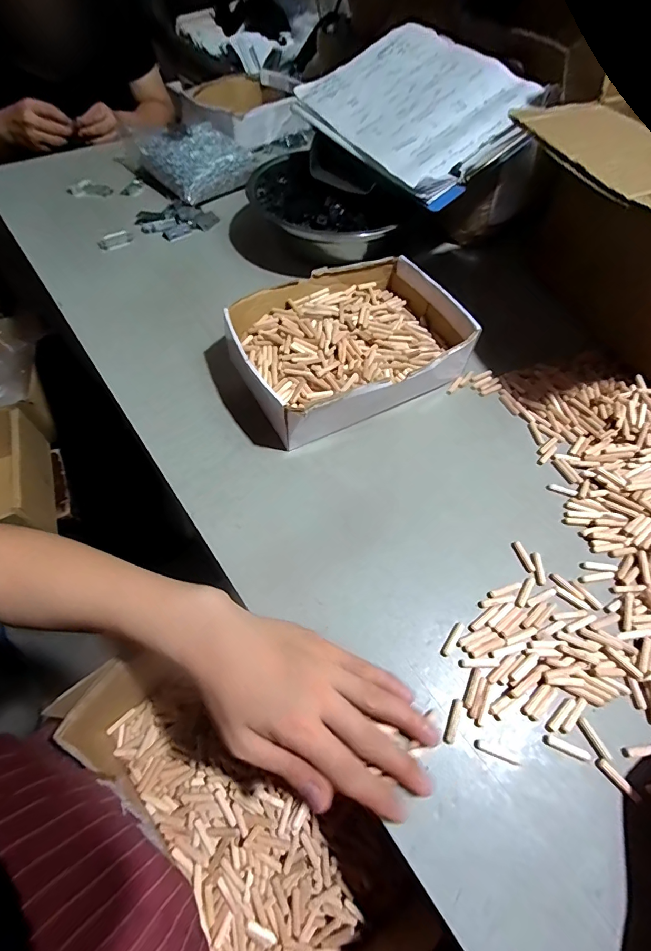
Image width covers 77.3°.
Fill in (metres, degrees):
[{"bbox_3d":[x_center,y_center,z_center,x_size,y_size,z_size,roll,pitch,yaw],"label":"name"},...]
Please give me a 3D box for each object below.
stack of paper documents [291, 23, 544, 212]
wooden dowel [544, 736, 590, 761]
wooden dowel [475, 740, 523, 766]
[{"bbox_3d":[0.121,-0.497,0.549,0.217,0.015,0.313,-36,68,-1],"label":"stack of paper documents"},{"bbox_3d":[0.171,0.192,0.286,0.030,0.004,0.006,19,62,11],"label":"wooden dowel"},{"bbox_3d":[0.121,0.195,0.284,0.032,0.004,0.005,19,62,11],"label":"wooden dowel"}]

